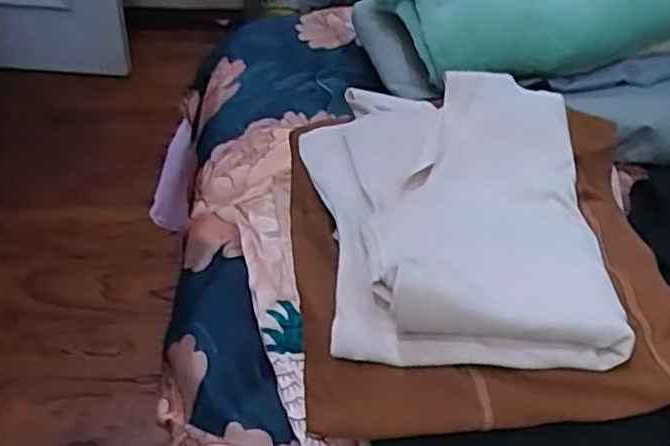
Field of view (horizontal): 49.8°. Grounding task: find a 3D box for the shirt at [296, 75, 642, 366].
[{"bbox_3d":[0.087,-0.016,0.552,0.206,0.051,0.265,2,42,-2],"label":"shirt"}]

